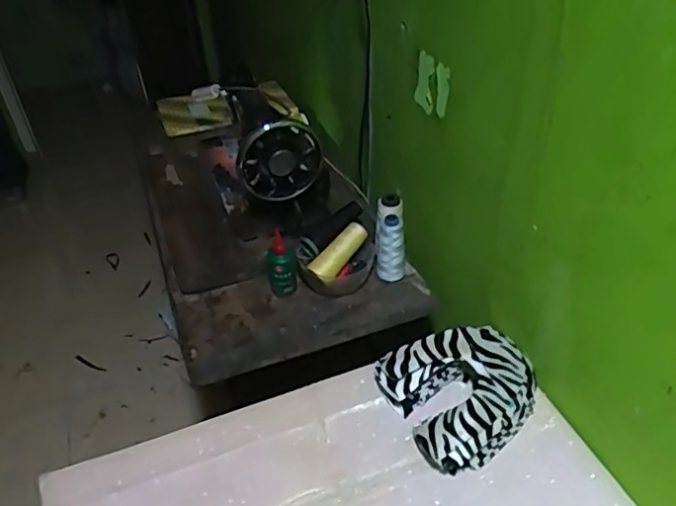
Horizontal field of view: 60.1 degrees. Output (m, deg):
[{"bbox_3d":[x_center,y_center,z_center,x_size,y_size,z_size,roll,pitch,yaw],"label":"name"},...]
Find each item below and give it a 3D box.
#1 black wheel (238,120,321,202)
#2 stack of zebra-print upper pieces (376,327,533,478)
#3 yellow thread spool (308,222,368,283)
[{"bbox_3d":[-0.092,-0.147,0.927,0.131,0.123,0.041,-9,39,-8],"label":"black wheel"},{"bbox_3d":[0.161,0.166,0.733,0.184,0.077,0.166,-19,41,-19],"label":"stack of zebra-print upper pieces"},{"bbox_3d":[0.001,-0.003,0.922,0.037,0.036,0.116,29,65,34],"label":"yellow thread spool"}]

